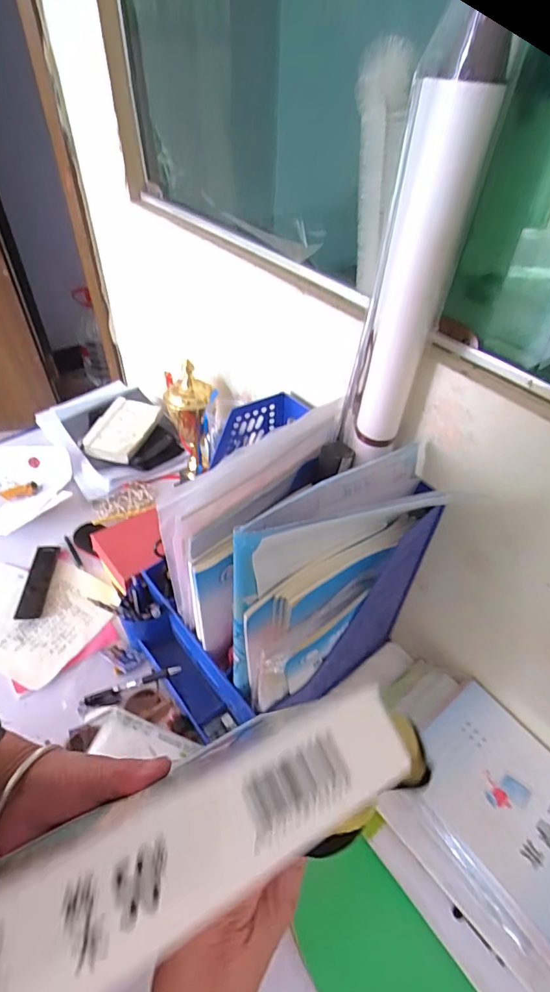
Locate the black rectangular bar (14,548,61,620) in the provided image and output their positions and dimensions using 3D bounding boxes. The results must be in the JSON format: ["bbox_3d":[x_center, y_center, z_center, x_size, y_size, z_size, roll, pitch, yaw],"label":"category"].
[{"bbox_3d":[-0.385,0.138,0.740,0.042,0.012,0.135,-3,46,-6],"label":"black rectangular bar"}]

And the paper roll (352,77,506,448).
[{"bbox_3d":[0.119,-0.177,0.410,0.061,0.282,0.055,13,46,10],"label":"paper roll"}]

